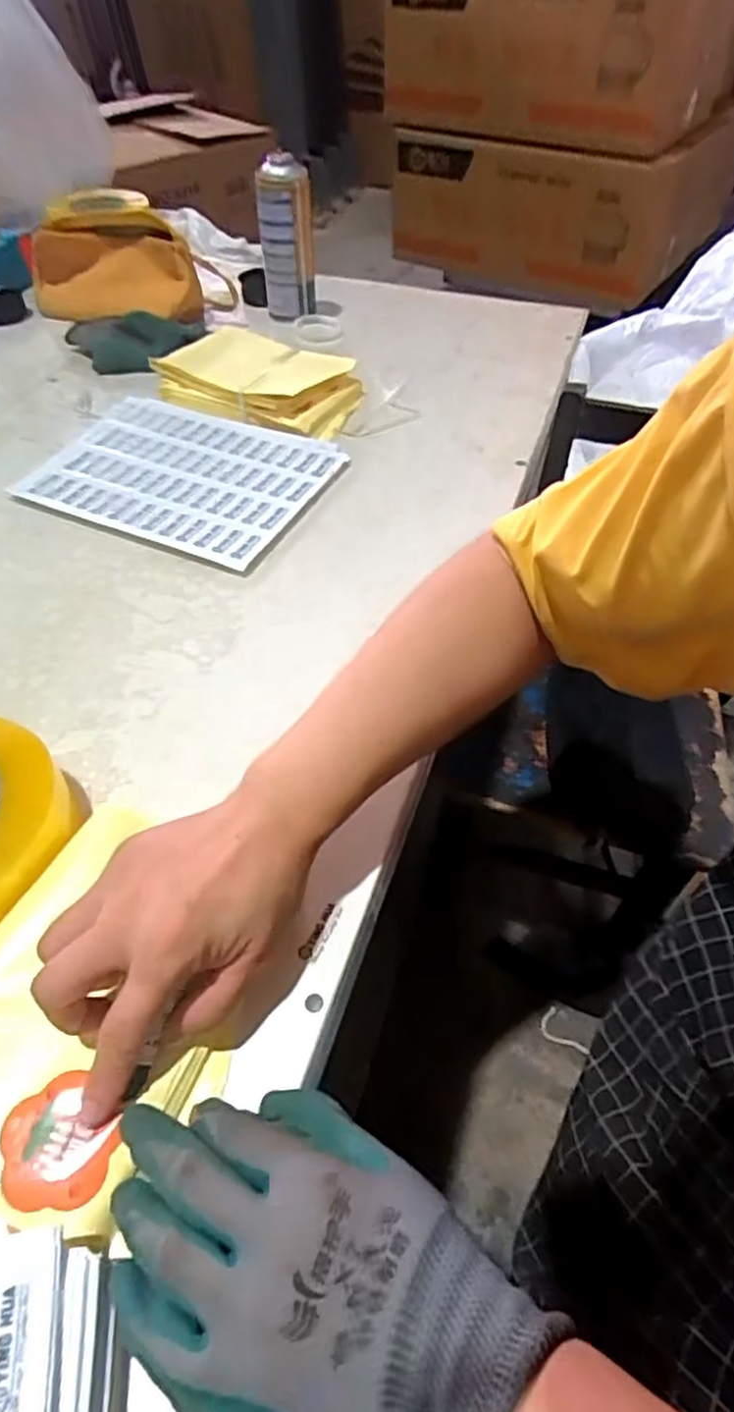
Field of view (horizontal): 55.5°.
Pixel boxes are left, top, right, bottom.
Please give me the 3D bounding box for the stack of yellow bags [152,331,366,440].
[{"bbox_3d":[-0.125,-0.374,0.795,0.234,0.038,0.133,24,54,19],"label":"stack of yellow bags"}]

